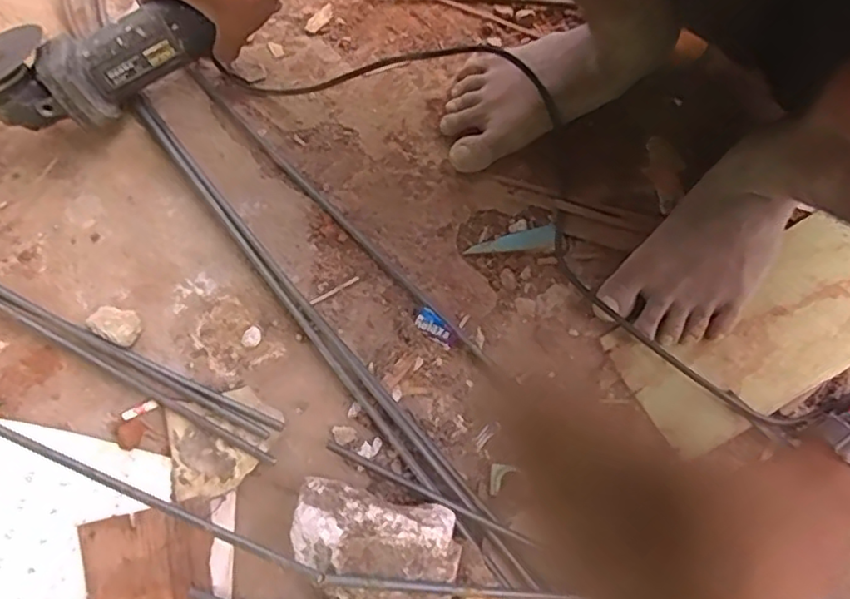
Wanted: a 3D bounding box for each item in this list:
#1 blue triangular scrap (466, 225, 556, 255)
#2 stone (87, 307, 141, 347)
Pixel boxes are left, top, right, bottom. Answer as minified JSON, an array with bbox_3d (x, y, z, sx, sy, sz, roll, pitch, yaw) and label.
[{"bbox_3d":[0.082,-0.054,0.573,0.085,0.006,0.020,-11,76,-4],"label":"blue triangular scrap"},{"bbox_3d":[-0.276,0.024,0.542,0.042,0.024,0.030,16,76,3],"label":"stone"}]

